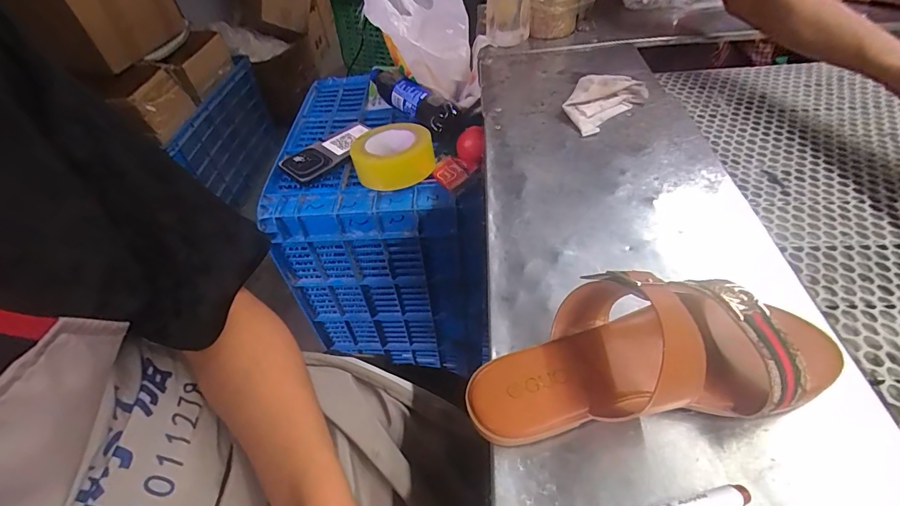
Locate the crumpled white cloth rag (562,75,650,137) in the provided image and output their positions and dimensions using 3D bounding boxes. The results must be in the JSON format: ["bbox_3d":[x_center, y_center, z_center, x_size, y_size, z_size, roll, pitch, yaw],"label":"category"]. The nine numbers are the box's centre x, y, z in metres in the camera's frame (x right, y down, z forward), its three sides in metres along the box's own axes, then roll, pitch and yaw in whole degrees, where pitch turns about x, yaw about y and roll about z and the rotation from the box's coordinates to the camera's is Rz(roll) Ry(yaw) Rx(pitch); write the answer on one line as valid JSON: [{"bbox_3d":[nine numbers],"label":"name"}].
[{"bbox_3d":[0.189,-0.196,0.533,0.110,0.028,0.078,-33,52,-20],"label":"crumpled white cloth rag"}]

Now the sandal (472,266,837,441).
[{"bbox_3d":[0.130,0.059,0.267,0.242,0.076,0.090,-5,47,3],"label":"sandal"}]

